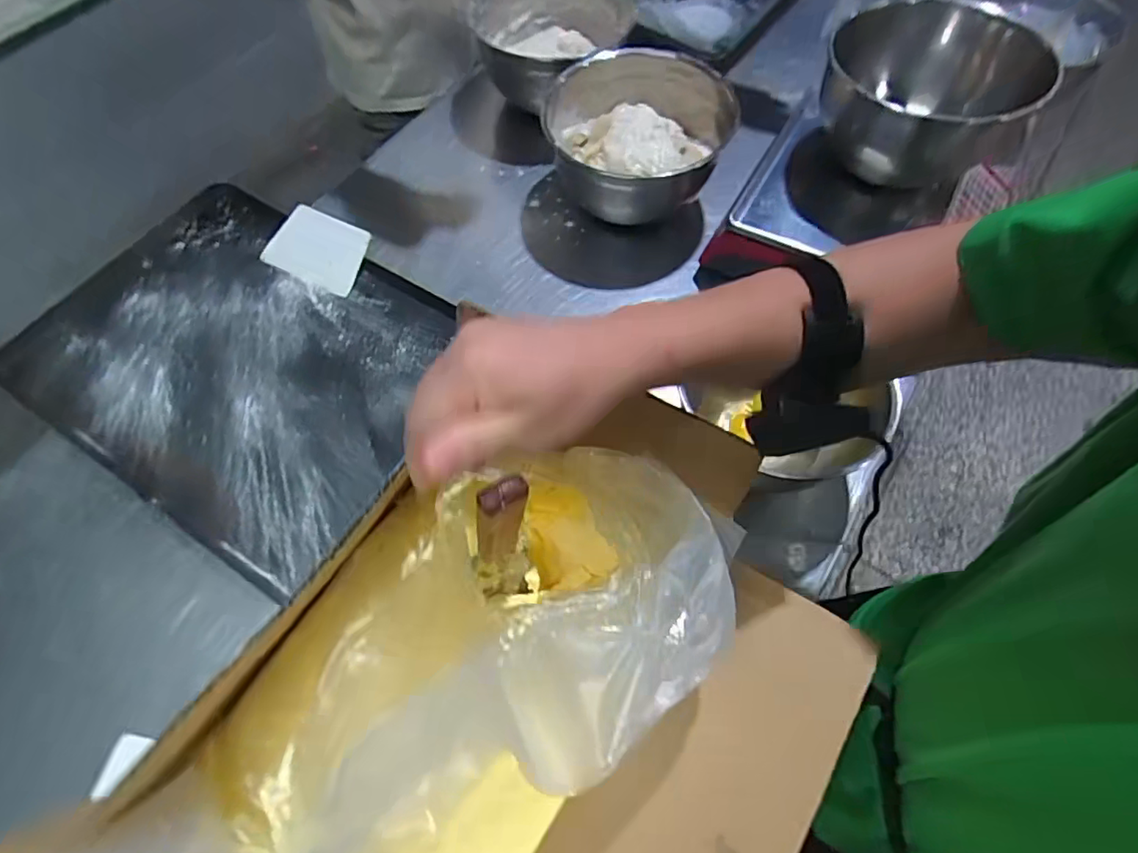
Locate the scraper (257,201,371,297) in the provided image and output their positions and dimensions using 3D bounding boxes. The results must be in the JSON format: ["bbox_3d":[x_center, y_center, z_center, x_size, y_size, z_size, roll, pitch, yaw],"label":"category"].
[{"bbox_3d":[-0.347,-0.248,0.773,0.140,0.008,0.095,24,91,9],"label":"scraper"}]

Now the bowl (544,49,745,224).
[{"bbox_3d":[0.110,-0.391,0.797,0.256,0.157,0.250,-1,62,1],"label":"bowl"}]

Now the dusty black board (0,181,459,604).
[{"bbox_3d":[-0.431,-0.099,0.732,0.558,0.035,0.392,30,69,12],"label":"dusty black board"}]

